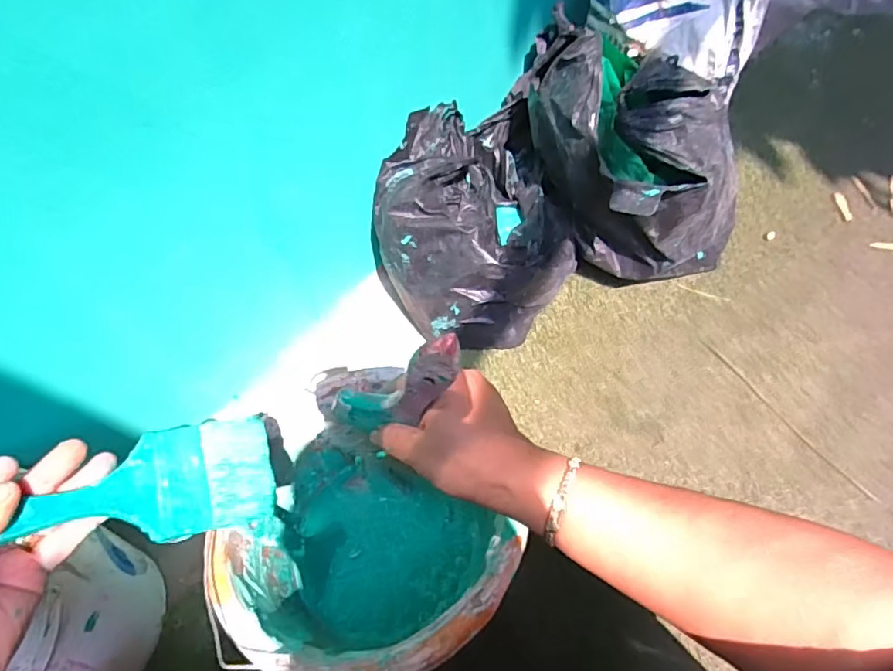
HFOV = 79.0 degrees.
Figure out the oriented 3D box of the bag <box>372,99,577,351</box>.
[{"bbox_3d":[0.043,-0.164,0.753,0.257,0.192,0.343,7,52,11],"label":"bag"}]

